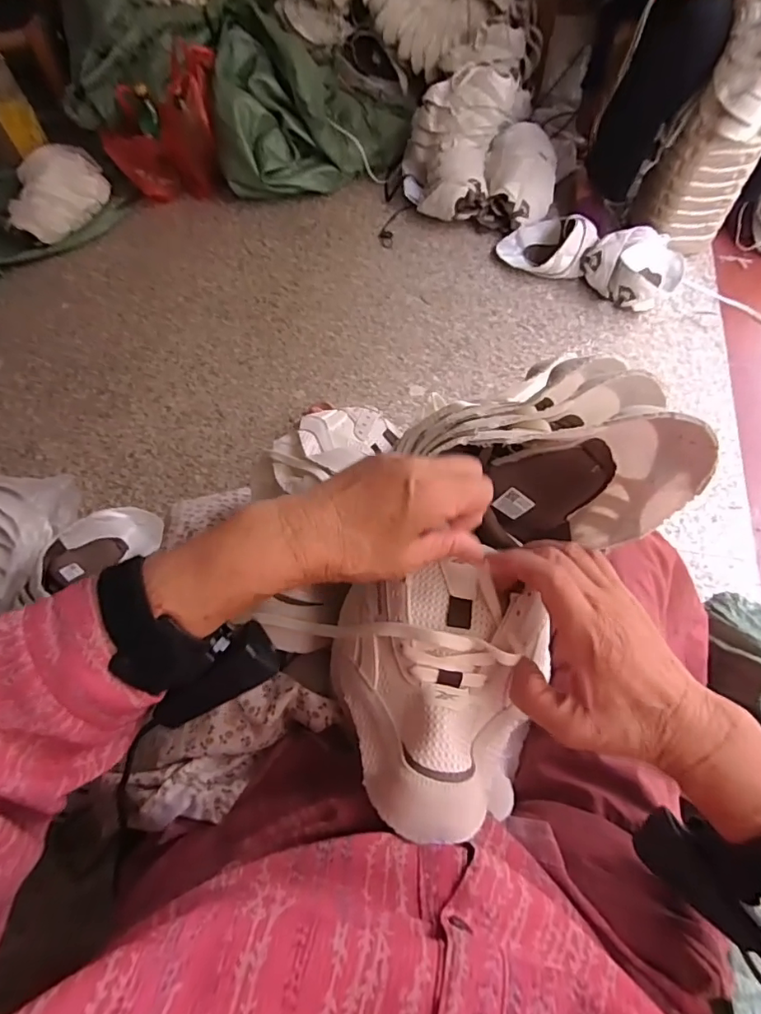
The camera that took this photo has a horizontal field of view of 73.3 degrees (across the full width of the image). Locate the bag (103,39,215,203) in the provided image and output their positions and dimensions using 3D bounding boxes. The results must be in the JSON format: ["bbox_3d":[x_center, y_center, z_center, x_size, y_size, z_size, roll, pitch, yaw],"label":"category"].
[{"bbox_3d":[-0.572,-1.034,1.409,0.338,0.259,0.204,-29,63,-12],"label":"bag"}]

